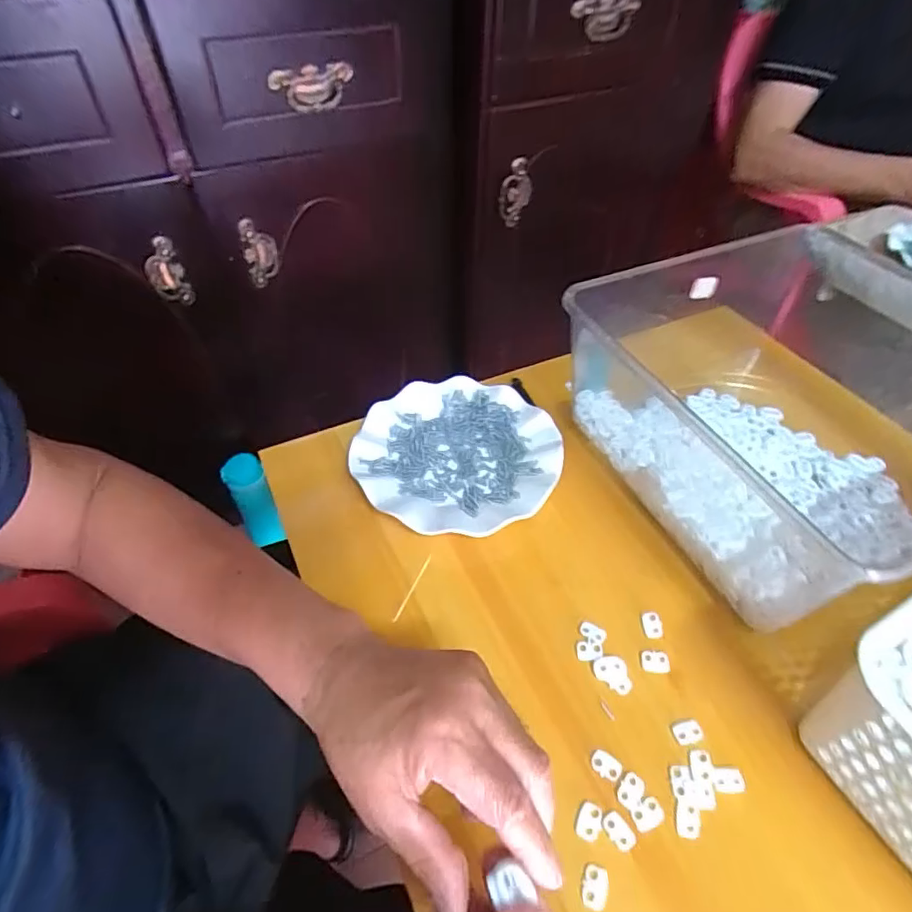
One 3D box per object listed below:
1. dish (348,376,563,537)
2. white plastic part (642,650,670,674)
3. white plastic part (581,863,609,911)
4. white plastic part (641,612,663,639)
[{"bbox_3d":[0.001,-0.001,0.509,0.178,0.023,0.175,1,48,-1],"label":"dish"},{"bbox_3d":[0.143,0.147,0.395,0.020,0.004,0.016,5,49,3],"label":"white plastic part"},{"bbox_3d":[0.078,0.241,0.308,0.014,0.004,0.020,17,50,13],"label":"white plastic part"},{"bbox_3d":[0.148,0.127,0.414,0.014,0.005,0.019,3,48,1],"label":"white plastic part"}]

